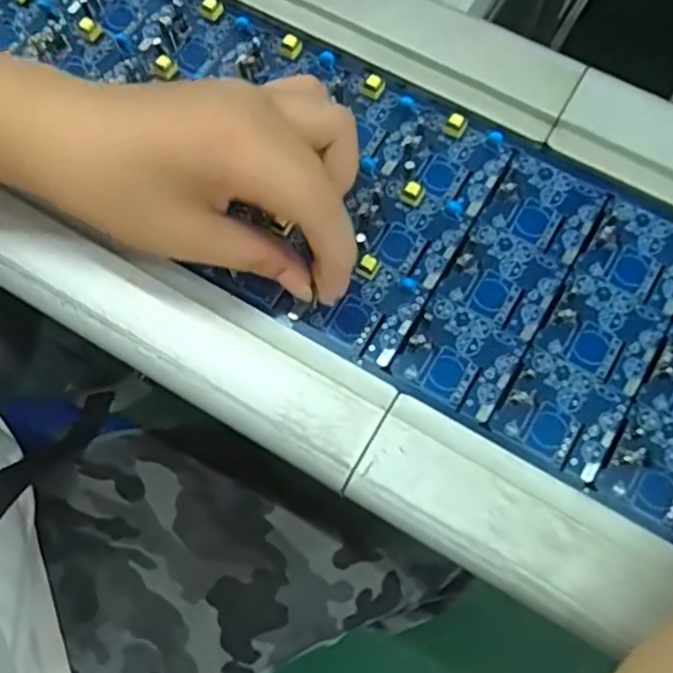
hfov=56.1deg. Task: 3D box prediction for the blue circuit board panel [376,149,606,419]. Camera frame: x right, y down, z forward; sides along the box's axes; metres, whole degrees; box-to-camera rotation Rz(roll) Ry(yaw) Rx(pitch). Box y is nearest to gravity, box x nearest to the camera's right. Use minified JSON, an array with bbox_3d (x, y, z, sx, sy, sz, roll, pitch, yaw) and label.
[{"bbox_3d":[0.076,-0.026,0.292,0.050,0.006,0.126,31,79,9],"label":"blue circuit board panel"}]

